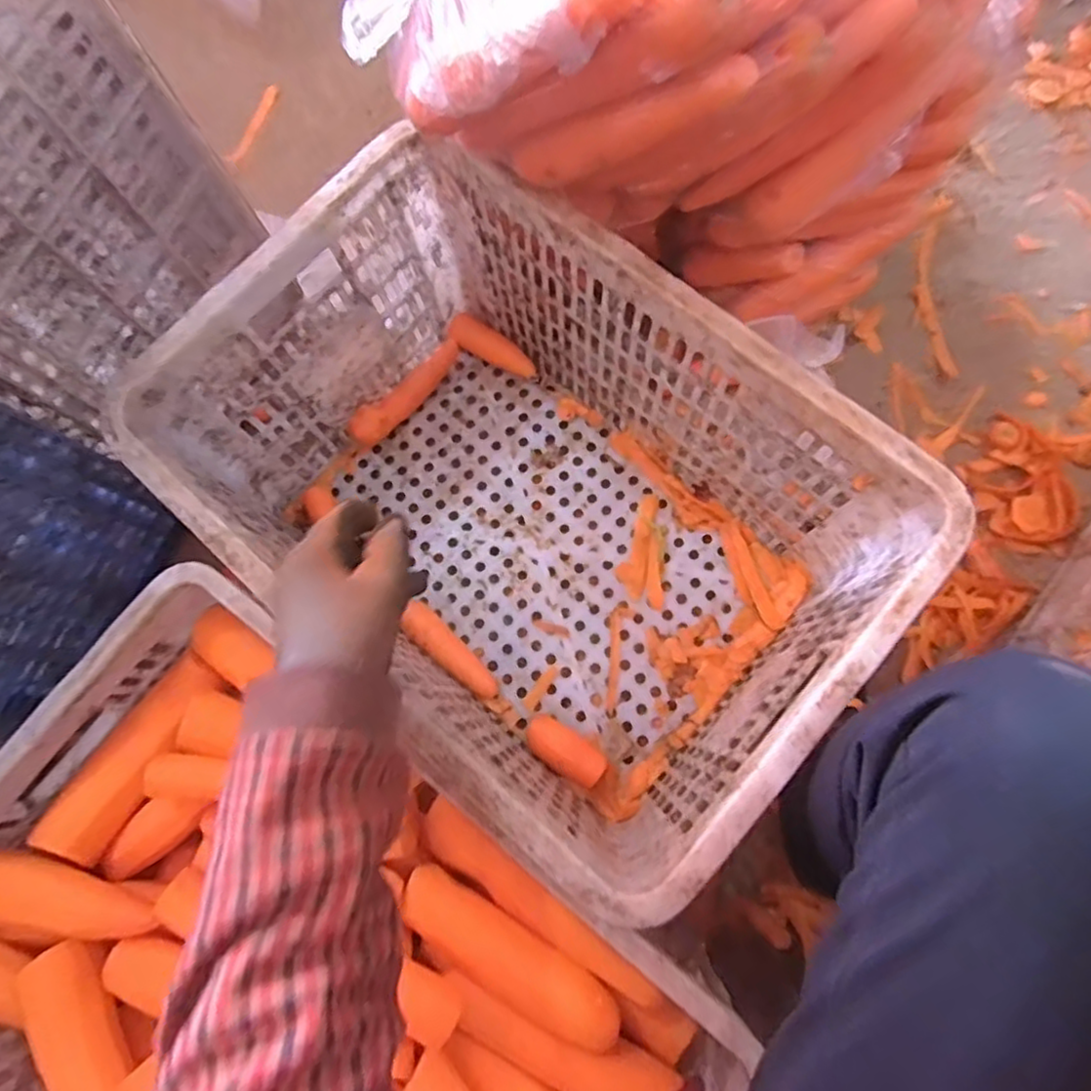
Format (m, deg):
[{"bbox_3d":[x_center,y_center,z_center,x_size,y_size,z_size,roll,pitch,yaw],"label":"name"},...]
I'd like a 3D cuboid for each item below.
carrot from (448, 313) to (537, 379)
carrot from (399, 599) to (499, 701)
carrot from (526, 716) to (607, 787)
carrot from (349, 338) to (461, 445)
[{"bbox_3d":[-0.057,-0.221,0.741,0.103,0.030,0.030,27,79,8],"label":"carrot"},{"bbox_3d":[-0.093,0.105,0.671,0.120,0.026,0.032,39,81,10],"label":"carrot"},{"bbox_3d":[0.019,0.196,0.645,0.081,0.032,0.036,34,80,9],"label":"carrot"},{"bbox_3d":[-0.148,-0.167,0.729,0.034,0.036,0.152,42,81,10],"label":"carrot"}]

